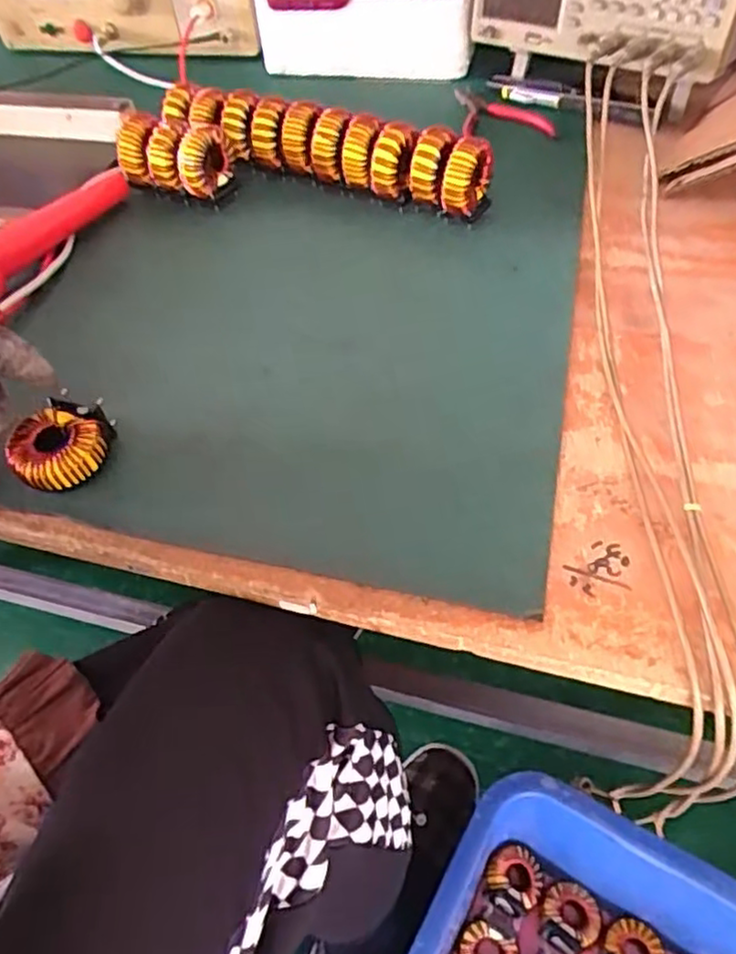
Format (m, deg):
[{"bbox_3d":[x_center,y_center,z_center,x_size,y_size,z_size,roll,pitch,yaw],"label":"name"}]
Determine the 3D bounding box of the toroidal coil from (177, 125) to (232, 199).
[{"bbox_3d":[-0.127,-0.247,0.515,0.024,0.048,0.043,14,53,17],"label":"toroidal coil"}]

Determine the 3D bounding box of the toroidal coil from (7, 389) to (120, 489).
[{"bbox_3d":[-0.169,-0.019,0.368,0.043,0.027,0.052,14,53,17],"label":"toroidal coil"}]

